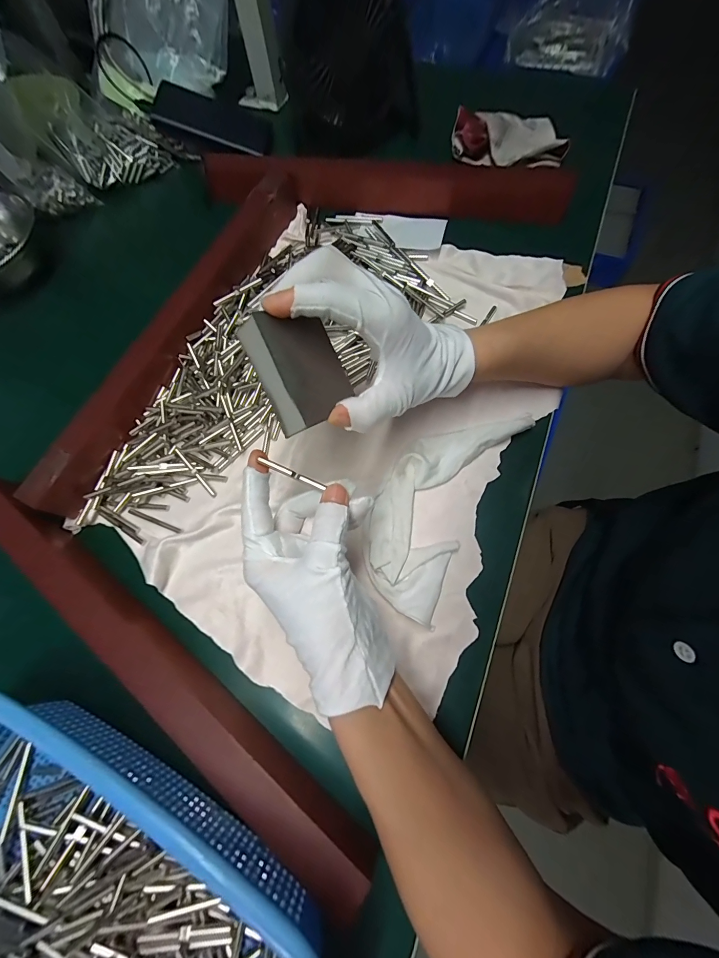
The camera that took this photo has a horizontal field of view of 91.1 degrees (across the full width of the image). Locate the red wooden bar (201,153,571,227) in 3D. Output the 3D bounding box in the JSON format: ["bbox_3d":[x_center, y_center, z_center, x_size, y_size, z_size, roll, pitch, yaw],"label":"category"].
[{"bbox_3d":[0.026,-0.322,0.384,0.400,0.032,0.039,5,72,4],"label":"red wooden bar"}]

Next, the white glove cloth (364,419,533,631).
[{"bbox_3d":[0.061,0.014,0.285,0.079,0.013,0.180,26,75,10],"label":"white glove cloth"}]

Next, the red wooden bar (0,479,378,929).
[{"bbox_3d":[-0.153,0.121,0.248,0.384,0.043,0.030,37,77,13],"label":"red wooden bar"}]

